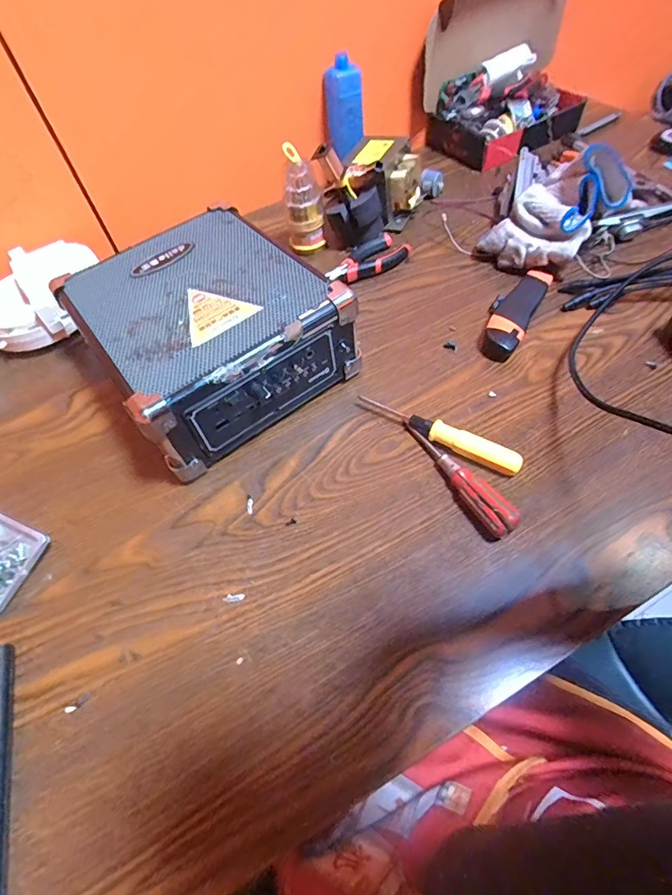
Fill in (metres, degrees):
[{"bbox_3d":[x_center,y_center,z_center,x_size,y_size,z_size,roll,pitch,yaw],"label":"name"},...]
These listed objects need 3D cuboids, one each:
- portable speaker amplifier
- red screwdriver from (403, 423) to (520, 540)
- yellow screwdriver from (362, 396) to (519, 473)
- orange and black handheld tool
[{"bbox_3d":[-0.127,-0.119,0.468,0.206,0.105,0.228,-33,60,-16],"label":"portable speaker amplifier"},{"bbox_3d":[0.104,0.023,0.393,0.025,0.024,0.129,-30,59,-14],"label":"red screwdriver"},{"bbox_3d":[0.092,-0.014,0.419,0.156,0.021,0.018,25,61,20],"label":"yellow screwdriver"},{"bbox_3d":[0.194,-0.149,0.500,0.047,0.029,0.136,24,61,20],"label":"orange and black handheld tool"}]

